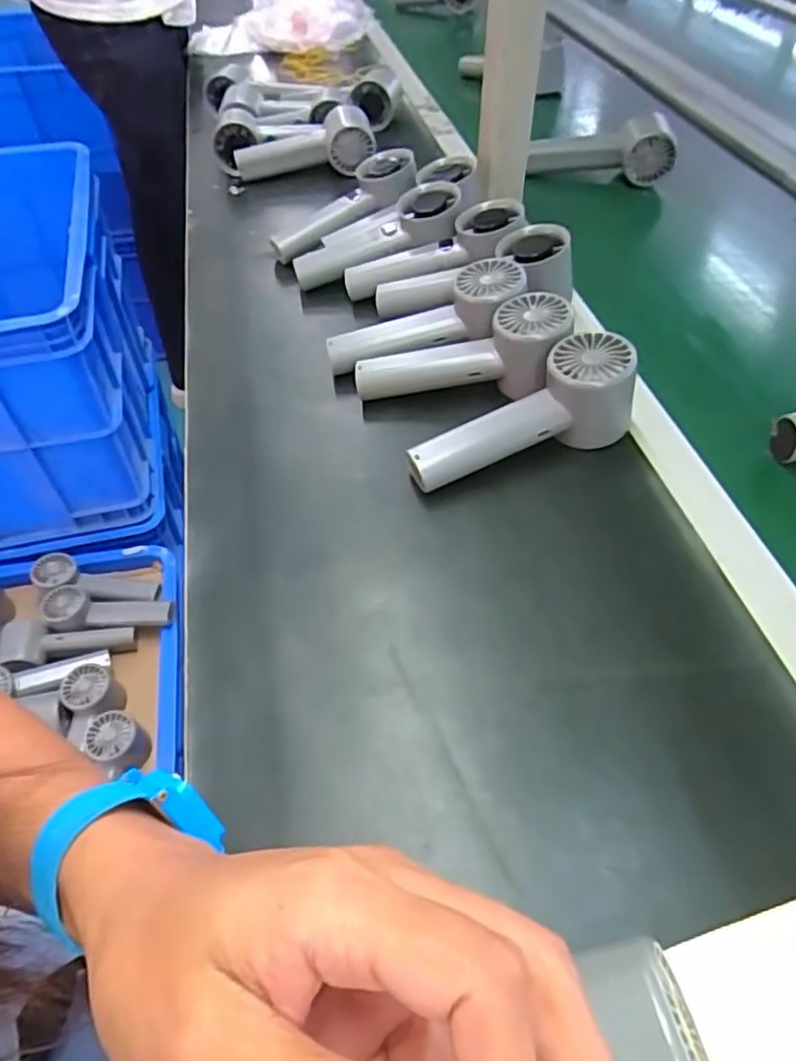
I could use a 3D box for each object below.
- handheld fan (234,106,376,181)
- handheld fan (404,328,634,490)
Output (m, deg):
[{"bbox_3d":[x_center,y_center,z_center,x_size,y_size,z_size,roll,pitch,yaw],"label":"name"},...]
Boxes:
[{"bbox_3d":[-0.105,-0.441,0.763,0.160,0.067,0.060,4,50,4],"label":"handheld fan"},{"bbox_3d":[0.080,-0.077,0.433,0.156,0.067,0.048,-14,51,-11],"label":"handheld fan"}]

